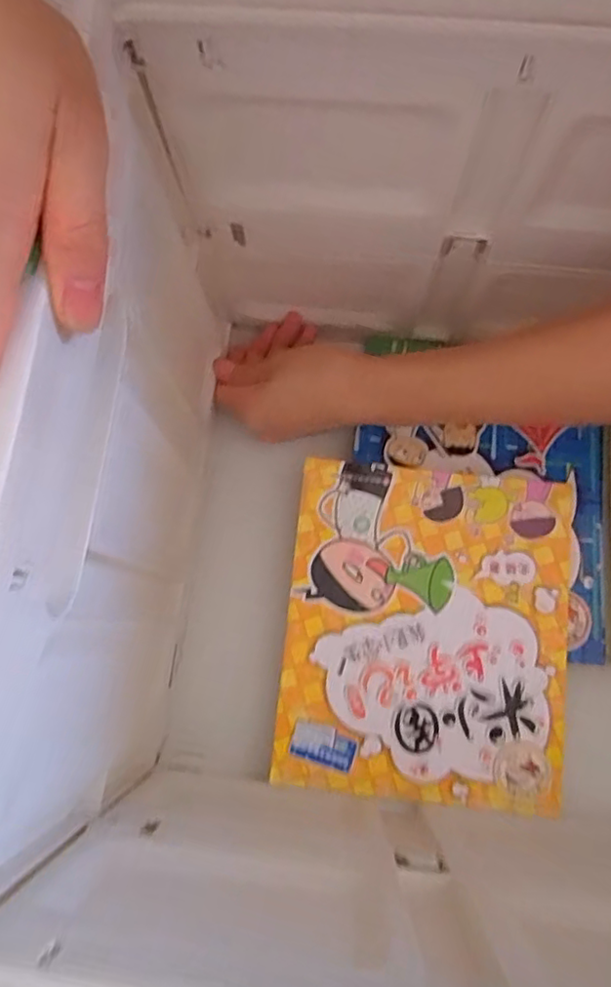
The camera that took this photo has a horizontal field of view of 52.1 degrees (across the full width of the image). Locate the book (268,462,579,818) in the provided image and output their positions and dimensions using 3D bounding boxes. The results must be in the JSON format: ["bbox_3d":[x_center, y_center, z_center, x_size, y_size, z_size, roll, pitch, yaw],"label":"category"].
[{"bbox_3d":[0.076,0.086,0.403,0.174,0.011,0.205,6,79,3],"label":"book"}]

